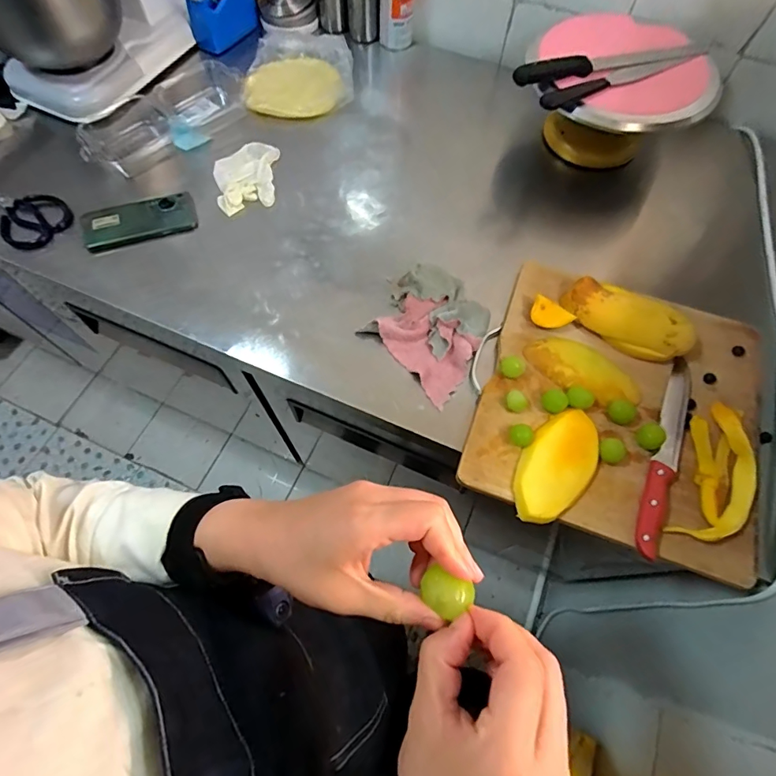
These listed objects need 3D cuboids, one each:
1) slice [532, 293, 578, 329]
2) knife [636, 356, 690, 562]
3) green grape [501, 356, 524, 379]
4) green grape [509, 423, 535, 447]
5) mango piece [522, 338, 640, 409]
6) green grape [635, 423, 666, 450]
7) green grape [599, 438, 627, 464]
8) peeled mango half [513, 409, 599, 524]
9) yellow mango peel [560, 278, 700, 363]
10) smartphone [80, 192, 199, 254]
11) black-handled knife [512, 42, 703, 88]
[{"bbox_3d":[0.224,-0.098,0.617,0.056,0.023,0.038,23,69,11],"label":"slice"},{"bbox_3d":[0.340,0.073,0.544,0.032,0.021,0.269,23,69,11],"label":"knife"},{"bbox_3d":[0.162,-0.026,0.588,0.028,0.020,0.026,0,66,1],"label":"green grape"},{"bbox_3d":[0.163,0.058,0.549,0.028,0.019,0.023,39,72,16],"label":"green grape"},{"bbox_3d":[0.256,-0.023,0.591,0.143,0.021,0.074,41,73,17],"label":"mango piece"},{"bbox_3d":[0.317,0.059,0.544,0.024,0.024,0.030,-31,69,-12],"label":"green grape"},{"bbox_3d":[0.265,0.075,0.540,0.027,0.027,0.026,2,66,2],"label":"green grape"},{"bbox_3d":[0.199,0.092,0.534,0.074,0.023,0.145,27,69,12],"label":"peeled mango half"},{"bbox_3d":[0.323,-0.096,0.609,0.168,0.047,0.085,39,72,16],"label":"yellow mango peel"},{"bbox_3d":[-0.392,-0.265,0.710,0.168,0.017,0.073,-18,78,-7],"label":"smartphone"},{"bbox_3d":[0.331,-0.489,0.678,0.300,0.023,0.033,-12,66,-7],"label":"black-handled knife"}]

